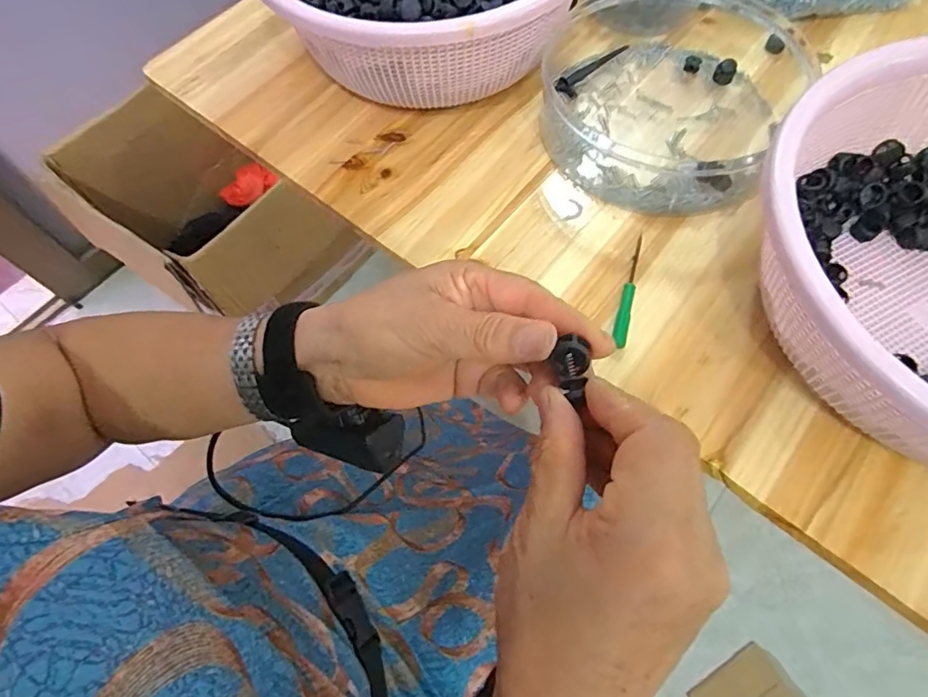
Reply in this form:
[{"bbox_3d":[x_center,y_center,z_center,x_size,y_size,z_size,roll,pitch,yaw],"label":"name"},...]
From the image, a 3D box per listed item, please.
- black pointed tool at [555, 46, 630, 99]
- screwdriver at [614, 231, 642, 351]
[{"bbox_3d":[0.111,-0.246,0.461,0.020,0.013,0.086,36,71,17],"label":"black pointed tool"},{"bbox_3d":[0.116,-0.042,0.369,0.008,0.006,0.096,14,66,9],"label":"screwdriver"}]

